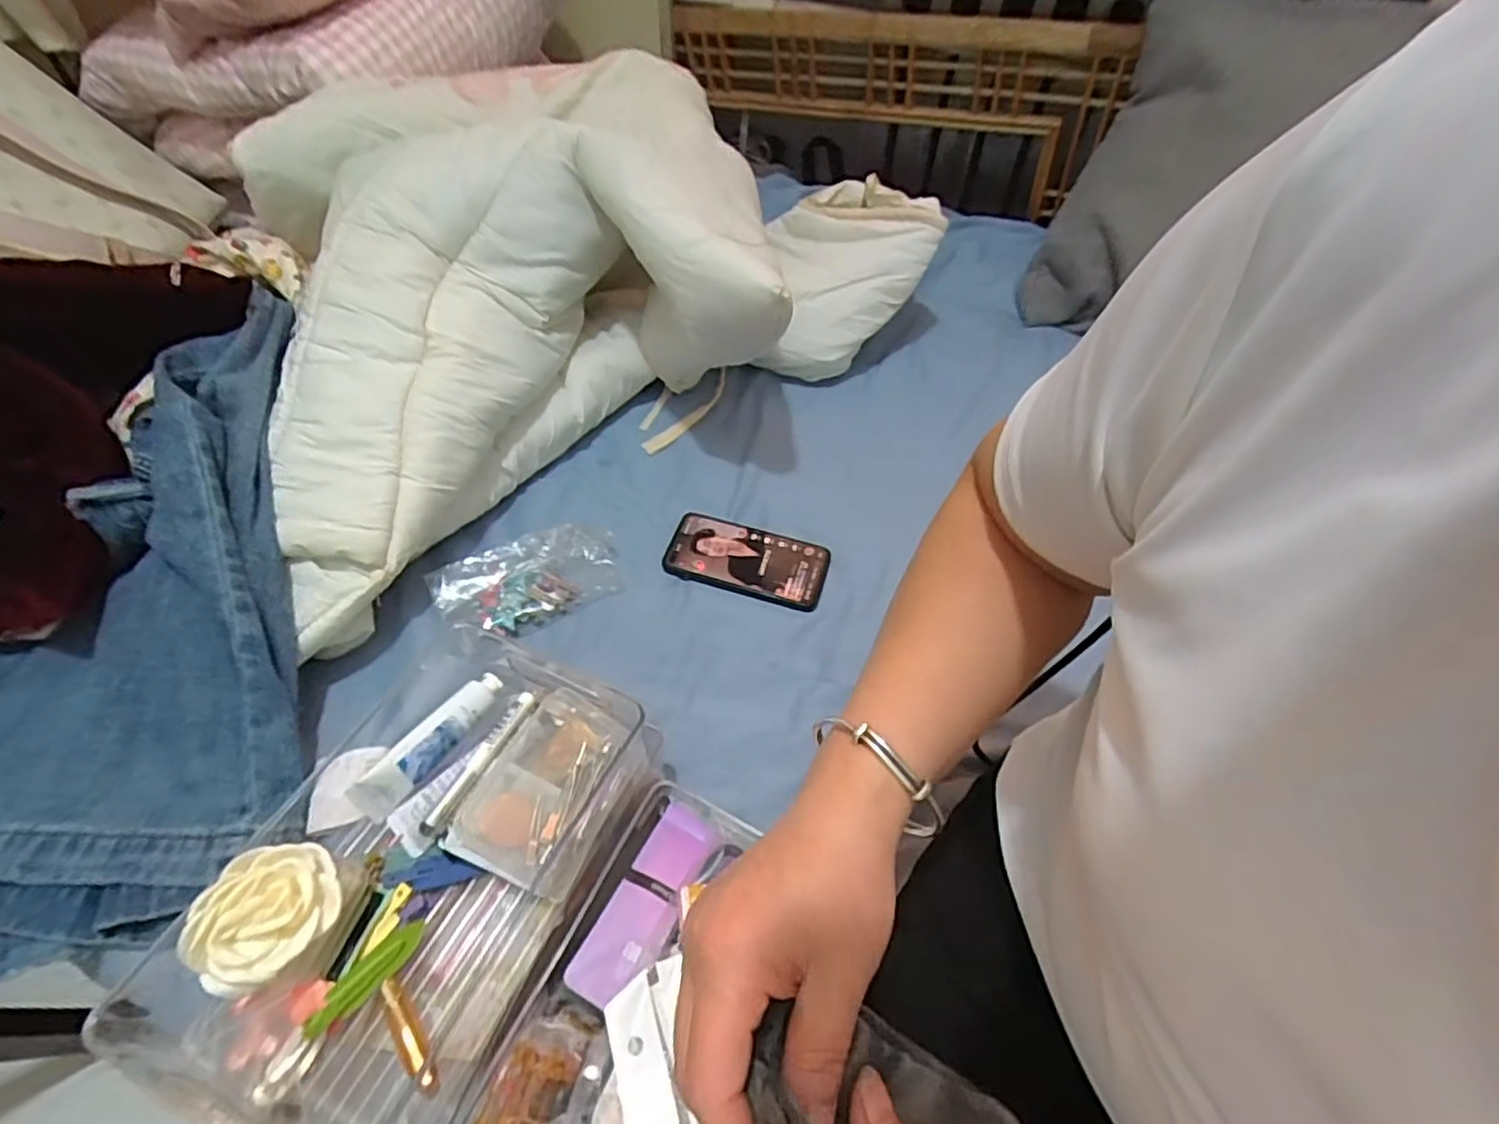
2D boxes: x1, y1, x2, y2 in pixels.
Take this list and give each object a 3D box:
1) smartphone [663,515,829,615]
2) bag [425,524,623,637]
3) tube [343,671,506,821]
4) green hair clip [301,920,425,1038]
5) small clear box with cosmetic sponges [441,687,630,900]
[{"bbox_3d":[-0.002,-0.003,0.649,0.147,0.015,0.074,14,55,8],"label":"smartphone"},{"bbox_3d":[-0.194,0.017,0.613,0.154,0.030,0.078,-25,59,-19],"label":"bag"},{"bbox_3d":[-0.206,0.115,0.448,0.019,0.026,0.109,28,58,17],"label":"tube"},{"bbox_3d":[-0.207,0.227,0.374,0.018,0.012,0.067,32,47,20],"label":"green hair clip"},{"bbox_3d":[-0.128,0.140,0.441,0.069,0.031,0.119,17,55,11],"label":"small clear box with cosmetic sponges"}]

